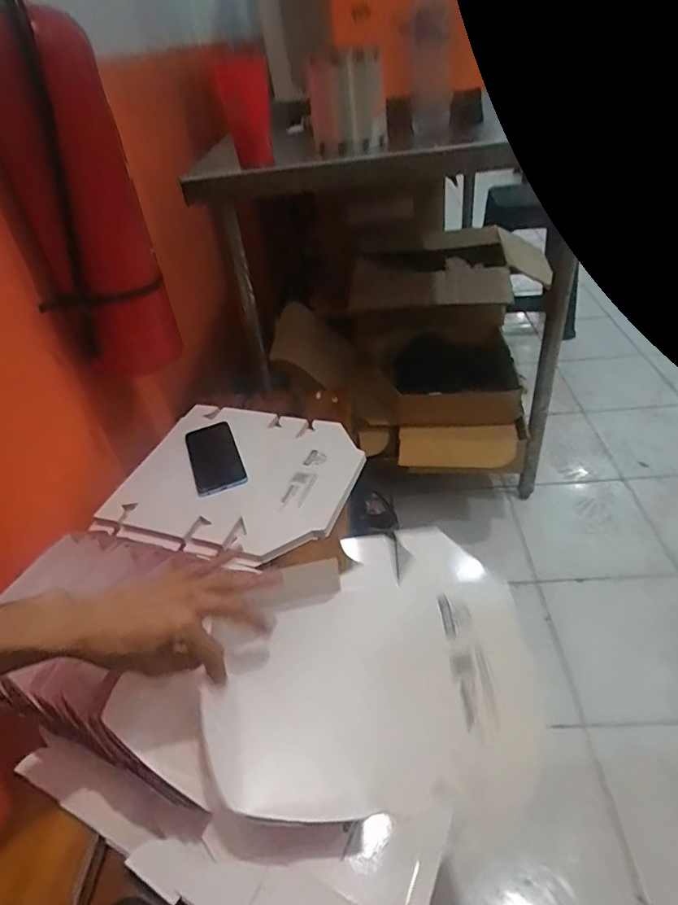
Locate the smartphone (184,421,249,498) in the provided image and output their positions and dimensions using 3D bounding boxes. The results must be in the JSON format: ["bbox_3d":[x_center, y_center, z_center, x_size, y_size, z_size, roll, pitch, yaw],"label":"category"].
[{"bbox_3d":[-0.198,0.003,0.819,0.076,0.015,0.156,-17,40,-12],"label":"smartphone"}]

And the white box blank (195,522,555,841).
[{"bbox_3d":[0.037,0.204,0.500,0.309,0.027,0.248,-3,60,-6],"label":"white box blank"}]

